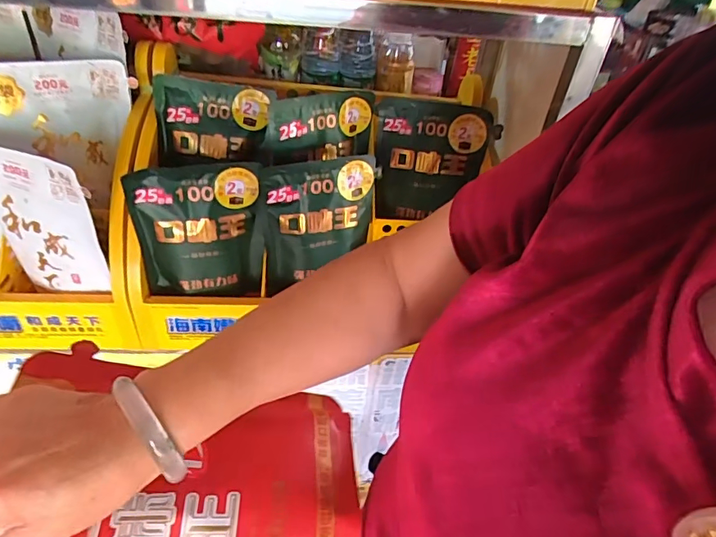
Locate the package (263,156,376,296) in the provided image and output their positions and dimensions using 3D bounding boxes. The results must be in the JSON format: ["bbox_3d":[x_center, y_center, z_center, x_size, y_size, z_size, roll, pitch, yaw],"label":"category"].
[{"bbox_3d":[-0.048,-0.062,0.628,0.152,0.164,0.027,-17,45,-23],"label":"package"}]

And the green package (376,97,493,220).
[{"bbox_3d":[0.101,-0.151,0.673,0.151,0.165,0.024,8,20,12],"label":"green package"}]

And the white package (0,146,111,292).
[{"bbox_3d":[-0.373,-0.051,0.549,0.149,0.177,0.025,14,42,11],"label":"white package"}]

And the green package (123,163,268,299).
[{"bbox_3d":[-0.193,-0.039,0.591,0.149,0.180,0.031,-10,42,-16],"label":"green package"}]

